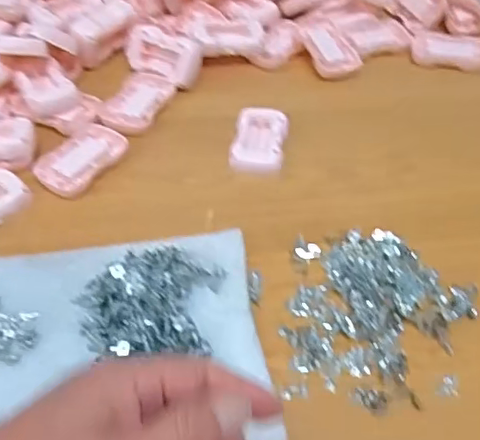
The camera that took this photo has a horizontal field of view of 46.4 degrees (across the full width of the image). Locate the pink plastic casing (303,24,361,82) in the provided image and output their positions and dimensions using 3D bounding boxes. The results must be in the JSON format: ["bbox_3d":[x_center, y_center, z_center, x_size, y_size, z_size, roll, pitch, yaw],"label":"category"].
[{"bbox_3d":[0.103,-0.203,0.660,0.054,0.016,0.084,-23,71,-22],"label":"pink plastic casing"}]

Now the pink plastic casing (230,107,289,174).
[{"bbox_3d":[0.020,-0.080,0.567,0.051,0.019,0.078,6,50,4],"label":"pink plastic casing"}]

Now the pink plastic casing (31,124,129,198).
[{"bbox_3d":[-0.152,-0.061,0.541,0.053,0.009,0.089,29,55,22],"label":"pink plastic casing"}]

